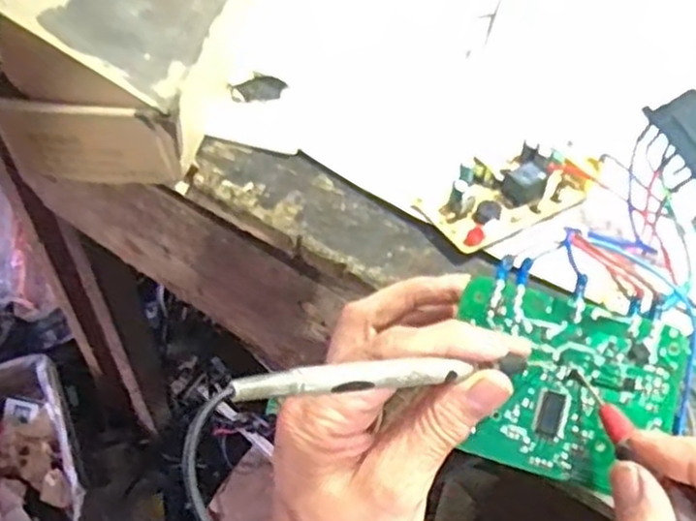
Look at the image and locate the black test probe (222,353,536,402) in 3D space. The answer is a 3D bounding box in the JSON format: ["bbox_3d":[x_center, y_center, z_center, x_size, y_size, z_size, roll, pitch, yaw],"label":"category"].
[{"bbox_3d":[0.018,0.042,0.267,0.128,0.008,0.009,2,45,-32],"label":"black test probe"}]

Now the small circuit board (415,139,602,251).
[{"bbox_3d":[0.090,-0.040,0.403,0.101,0.023,0.045,-26,55,-21],"label":"small circuit board"}]

